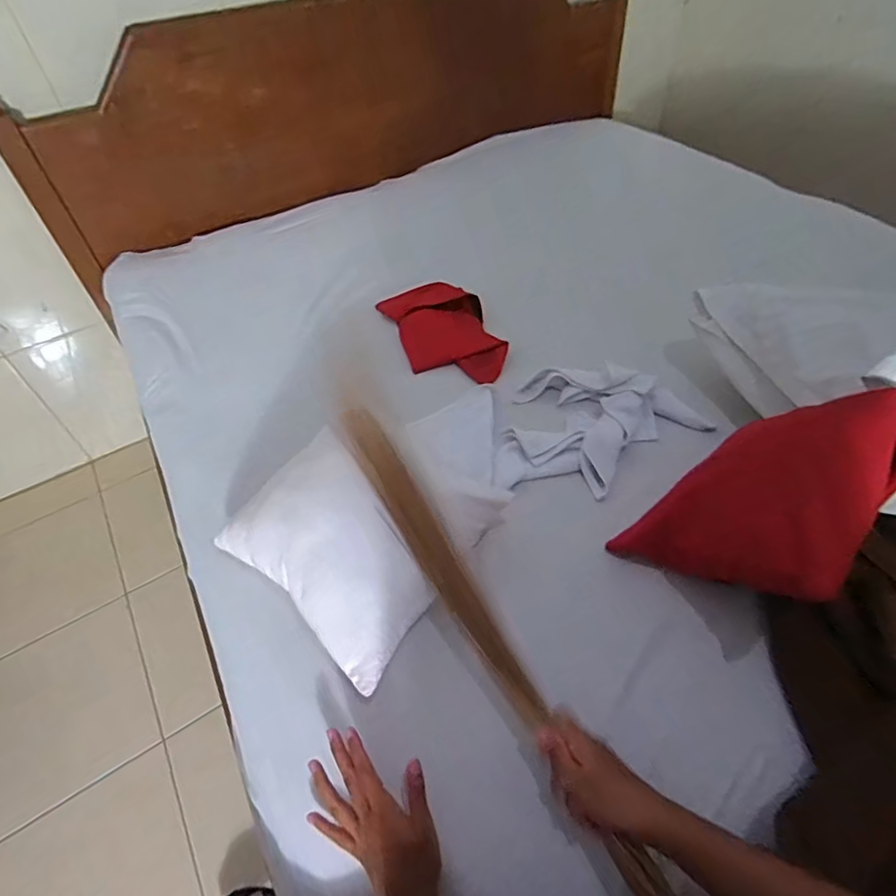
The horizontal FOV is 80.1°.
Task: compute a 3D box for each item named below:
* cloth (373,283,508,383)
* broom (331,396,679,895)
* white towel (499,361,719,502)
[{"bbox_3d":[-0.006,-0.222,1.007,0.169,0.050,0.268,-17,49,-11],"label":"cloth"},{"bbox_3d":[0.019,0.162,0.580,0.062,0.040,0.608,-25,57,-18],"label":"broom"},{"bbox_3d":[0.234,-0.030,0.807,0.297,0.039,0.248,5,48,9],"label":"white towel"}]

